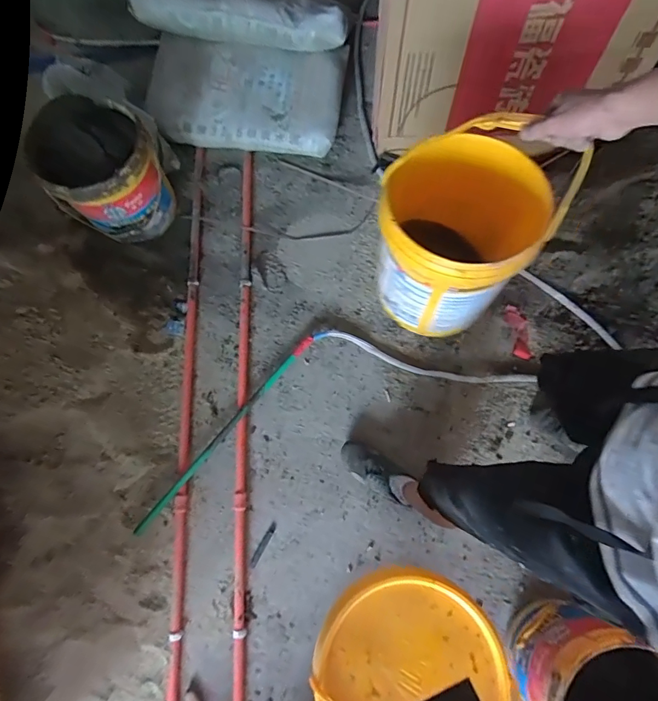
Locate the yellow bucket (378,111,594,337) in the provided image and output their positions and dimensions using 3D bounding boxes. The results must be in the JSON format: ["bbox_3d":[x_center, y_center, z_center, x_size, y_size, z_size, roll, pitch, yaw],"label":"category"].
[{"bbox_3d":[0.283,-0.250,0.957,0.324,0.388,0.343,0,73,1],"label":"yellow bucket"}]

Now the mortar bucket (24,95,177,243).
[{"bbox_3d":[-0.671,-0.530,1.324,0.314,0.325,0.305,-1,75,4],"label":"mortar bucket"}]

